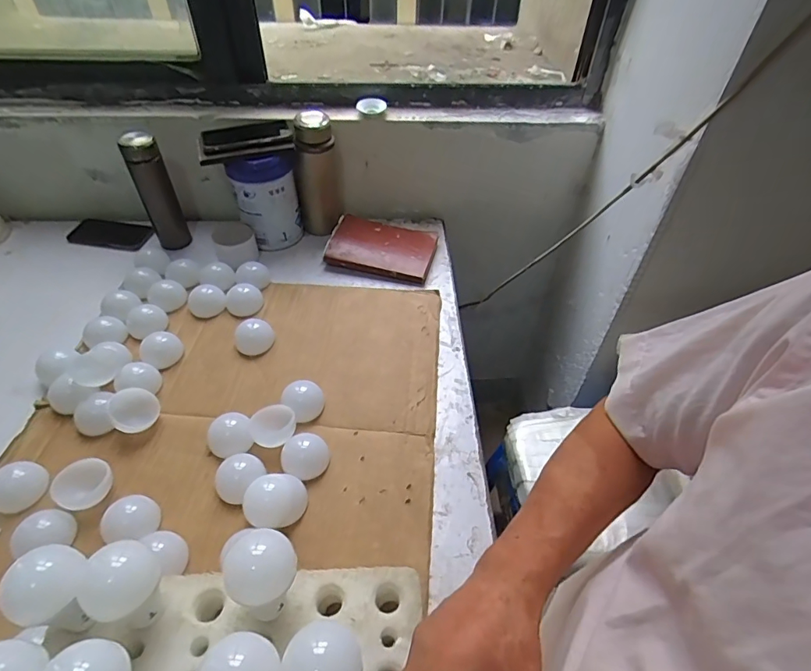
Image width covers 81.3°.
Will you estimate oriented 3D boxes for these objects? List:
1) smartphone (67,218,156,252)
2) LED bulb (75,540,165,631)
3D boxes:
[{"bbox_3d":[-0.627,-0.216,1.003,0.166,0.012,0.075,10,49,7],"label":"smartphone"},{"bbox_3d":[-0.261,0.238,0.448,0.061,0.082,0.062,1,47,-1],"label":"LED bulb"}]

